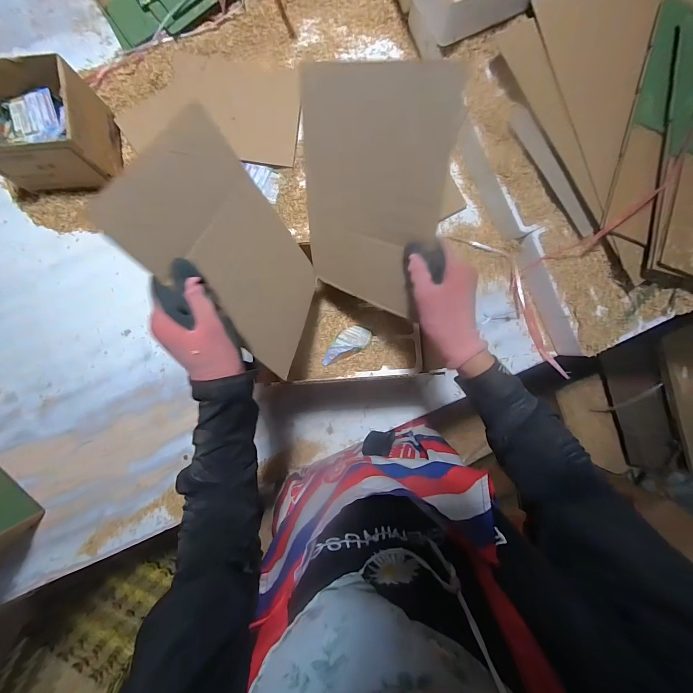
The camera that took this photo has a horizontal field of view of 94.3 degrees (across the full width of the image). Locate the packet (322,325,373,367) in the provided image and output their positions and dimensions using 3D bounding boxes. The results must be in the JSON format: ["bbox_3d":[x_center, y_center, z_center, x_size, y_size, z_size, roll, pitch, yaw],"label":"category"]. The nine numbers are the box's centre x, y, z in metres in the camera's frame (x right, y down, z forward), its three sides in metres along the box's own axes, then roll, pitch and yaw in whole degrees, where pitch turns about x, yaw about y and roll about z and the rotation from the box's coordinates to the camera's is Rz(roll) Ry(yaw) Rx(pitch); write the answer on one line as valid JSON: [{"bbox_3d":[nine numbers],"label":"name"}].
[{"bbox_3d":[-0.001,-0.004,0.524,0.090,0.018,0.041,-28,90,-2],"label":"packet"}]

